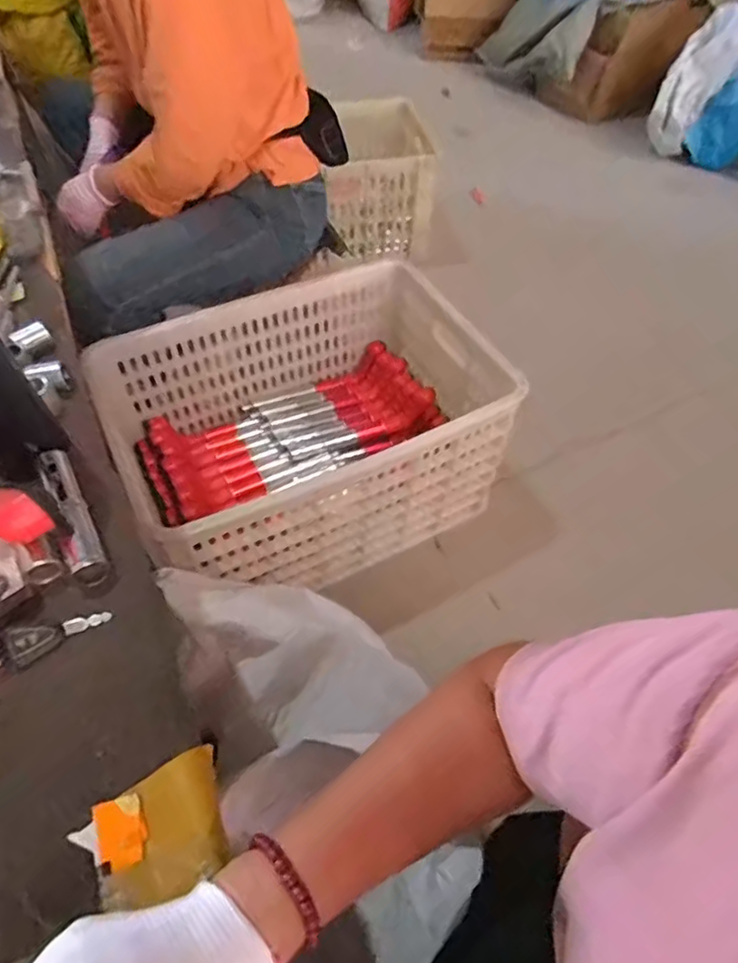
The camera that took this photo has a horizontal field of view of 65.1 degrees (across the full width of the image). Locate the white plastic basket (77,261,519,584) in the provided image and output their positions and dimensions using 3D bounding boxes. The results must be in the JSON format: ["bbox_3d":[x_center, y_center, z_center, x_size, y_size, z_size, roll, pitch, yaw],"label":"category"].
[{"bbox_3d":[-0.112,-0.093,1.082,0.641,0.293,0.450,-21,58,-17],"label":"white plastic basket"}]

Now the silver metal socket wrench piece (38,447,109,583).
[{"bbox_3d":[-0.237,0.023,0.458,0.024,0.016,0.129,-24,59,-19],"label":"silver metal socket wrench piece"}]

